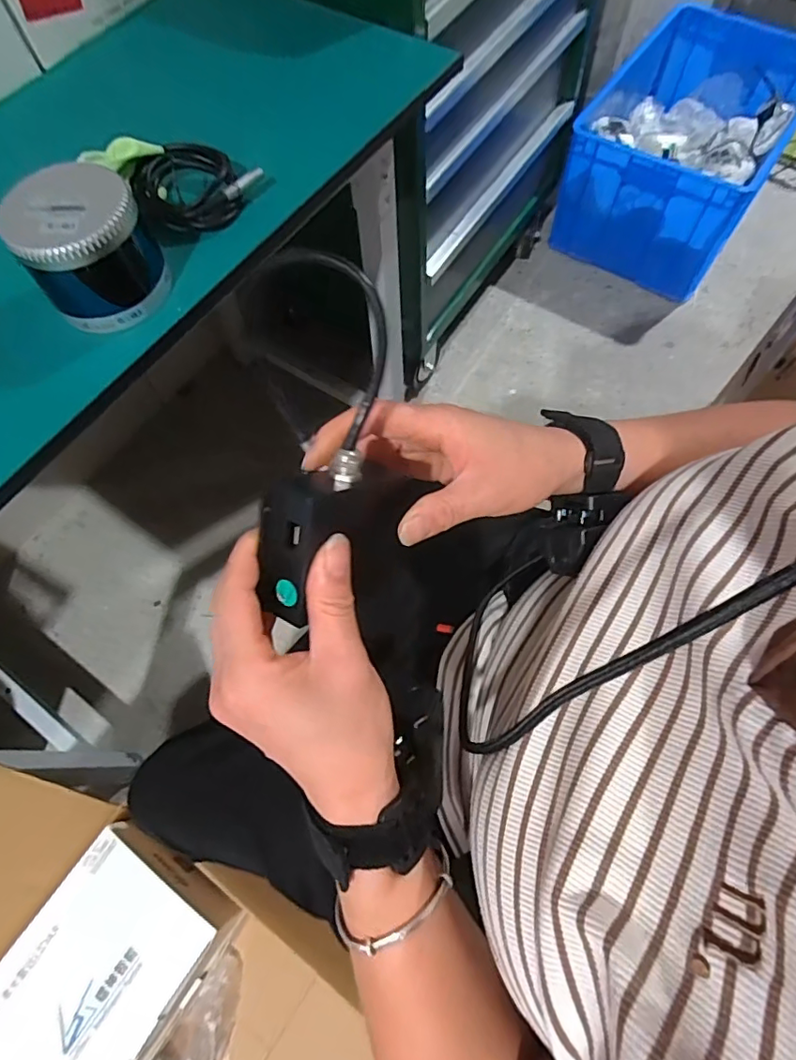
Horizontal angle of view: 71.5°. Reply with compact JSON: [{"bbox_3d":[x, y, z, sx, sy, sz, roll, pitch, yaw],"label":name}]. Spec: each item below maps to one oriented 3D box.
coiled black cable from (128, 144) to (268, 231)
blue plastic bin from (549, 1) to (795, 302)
[{"bbox_3d":[-0.189,-0.323,0.520,0.112,0.031,0.087,-22,68,-6],"label":"coiled black cable"},{"bbox_3d":[0.716,-0.947,1.414,0.462,0.321,0.616,28,71,13],"label":"blue plastic bin"}]

